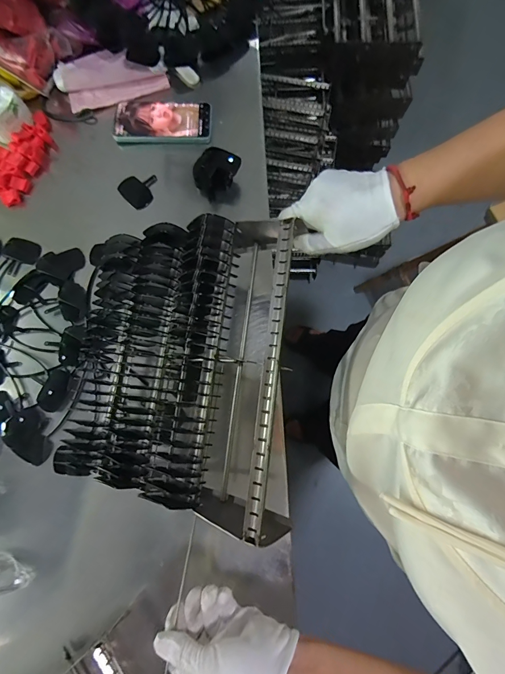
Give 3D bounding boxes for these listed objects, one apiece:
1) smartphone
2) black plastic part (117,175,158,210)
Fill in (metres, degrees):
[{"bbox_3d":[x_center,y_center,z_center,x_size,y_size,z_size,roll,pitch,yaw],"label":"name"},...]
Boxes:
[{"bbox_3d":[-0.150,-0.359,0.573,0.157,0.016,0.087,5,77,3],"label":"smartphone"},{"bbox_3d":[-0.181,-0.239,0.550,0.049,0.016,0.058,39,81,10],"label":"black plastic part"}]

